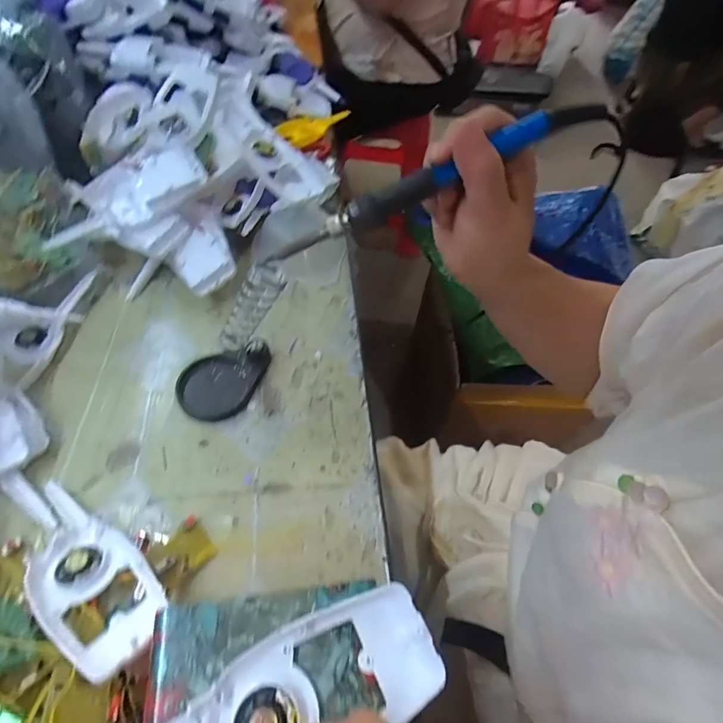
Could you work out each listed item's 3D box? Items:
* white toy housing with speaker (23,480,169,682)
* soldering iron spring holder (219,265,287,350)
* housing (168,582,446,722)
[{"bbox_3d":[-0.188,0.140,0.284,0.157,0.026,0.060,30,57,34],"label":"white toy housing with speaker"},{"bbox_3d":[-0.091,-0.043,0.336,0.023,0.075,0.029,44,23,22],"label":"soldering iron spring holder"},{"bbox_3d":[-0.045,0.159,0.192,0.164,0.014,0.052,-16,59,-14],"label":"housing"}]

